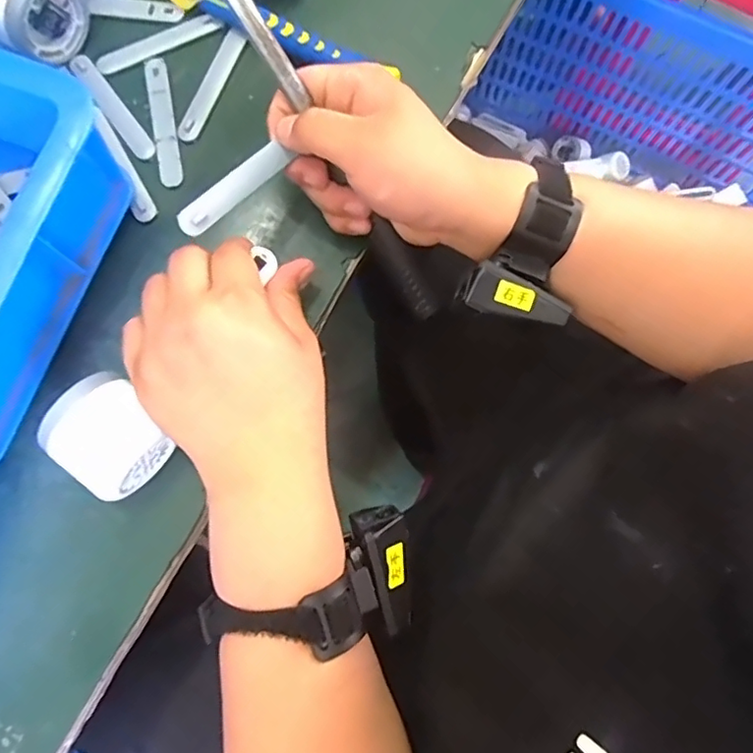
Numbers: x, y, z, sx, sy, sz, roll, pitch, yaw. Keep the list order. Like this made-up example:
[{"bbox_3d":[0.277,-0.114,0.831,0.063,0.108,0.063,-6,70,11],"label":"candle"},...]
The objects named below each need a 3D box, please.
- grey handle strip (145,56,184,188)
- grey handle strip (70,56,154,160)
[{"bbox_3d":[-0.147,-0.177,0.397,0.016,0.006,0.095,-10,79,-2],"label":"grey handle strip"},{"bbox_3d":[-0.183,-0.187,0.397,0.015,0.004,0.089,-36,85,-8],"label":"grey handle strip"}]

